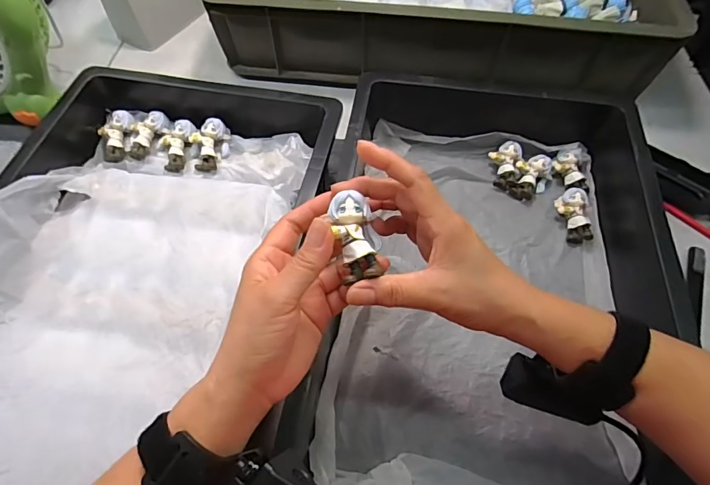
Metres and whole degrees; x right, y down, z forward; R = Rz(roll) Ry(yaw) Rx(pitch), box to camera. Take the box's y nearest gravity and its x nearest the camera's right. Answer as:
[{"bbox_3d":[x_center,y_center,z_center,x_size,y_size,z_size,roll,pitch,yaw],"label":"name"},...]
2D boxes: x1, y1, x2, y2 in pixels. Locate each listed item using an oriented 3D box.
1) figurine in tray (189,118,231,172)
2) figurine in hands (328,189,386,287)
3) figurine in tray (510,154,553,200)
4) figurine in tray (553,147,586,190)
[{"bbox_3d":[-0.166,-0.111,0.493,0.040,0.018,0.058,-2,91,1],"label":"figurine in tray"},{"bbox_3d":[0.002,-0.005,0.278,0.028,0.021,0.057,-13,82,-8],"label":"figurine in hands"},{"bbox_3d":[0.211,-0.078,0.514,0.039,0.024,0.057,25,63,14],"label":"figurine in tray"},{"bbox_3d":[0.256,-0.087,0.515,0.030,0.021,0.053,-14,75,-8],"label":"figurine in tray"}]

